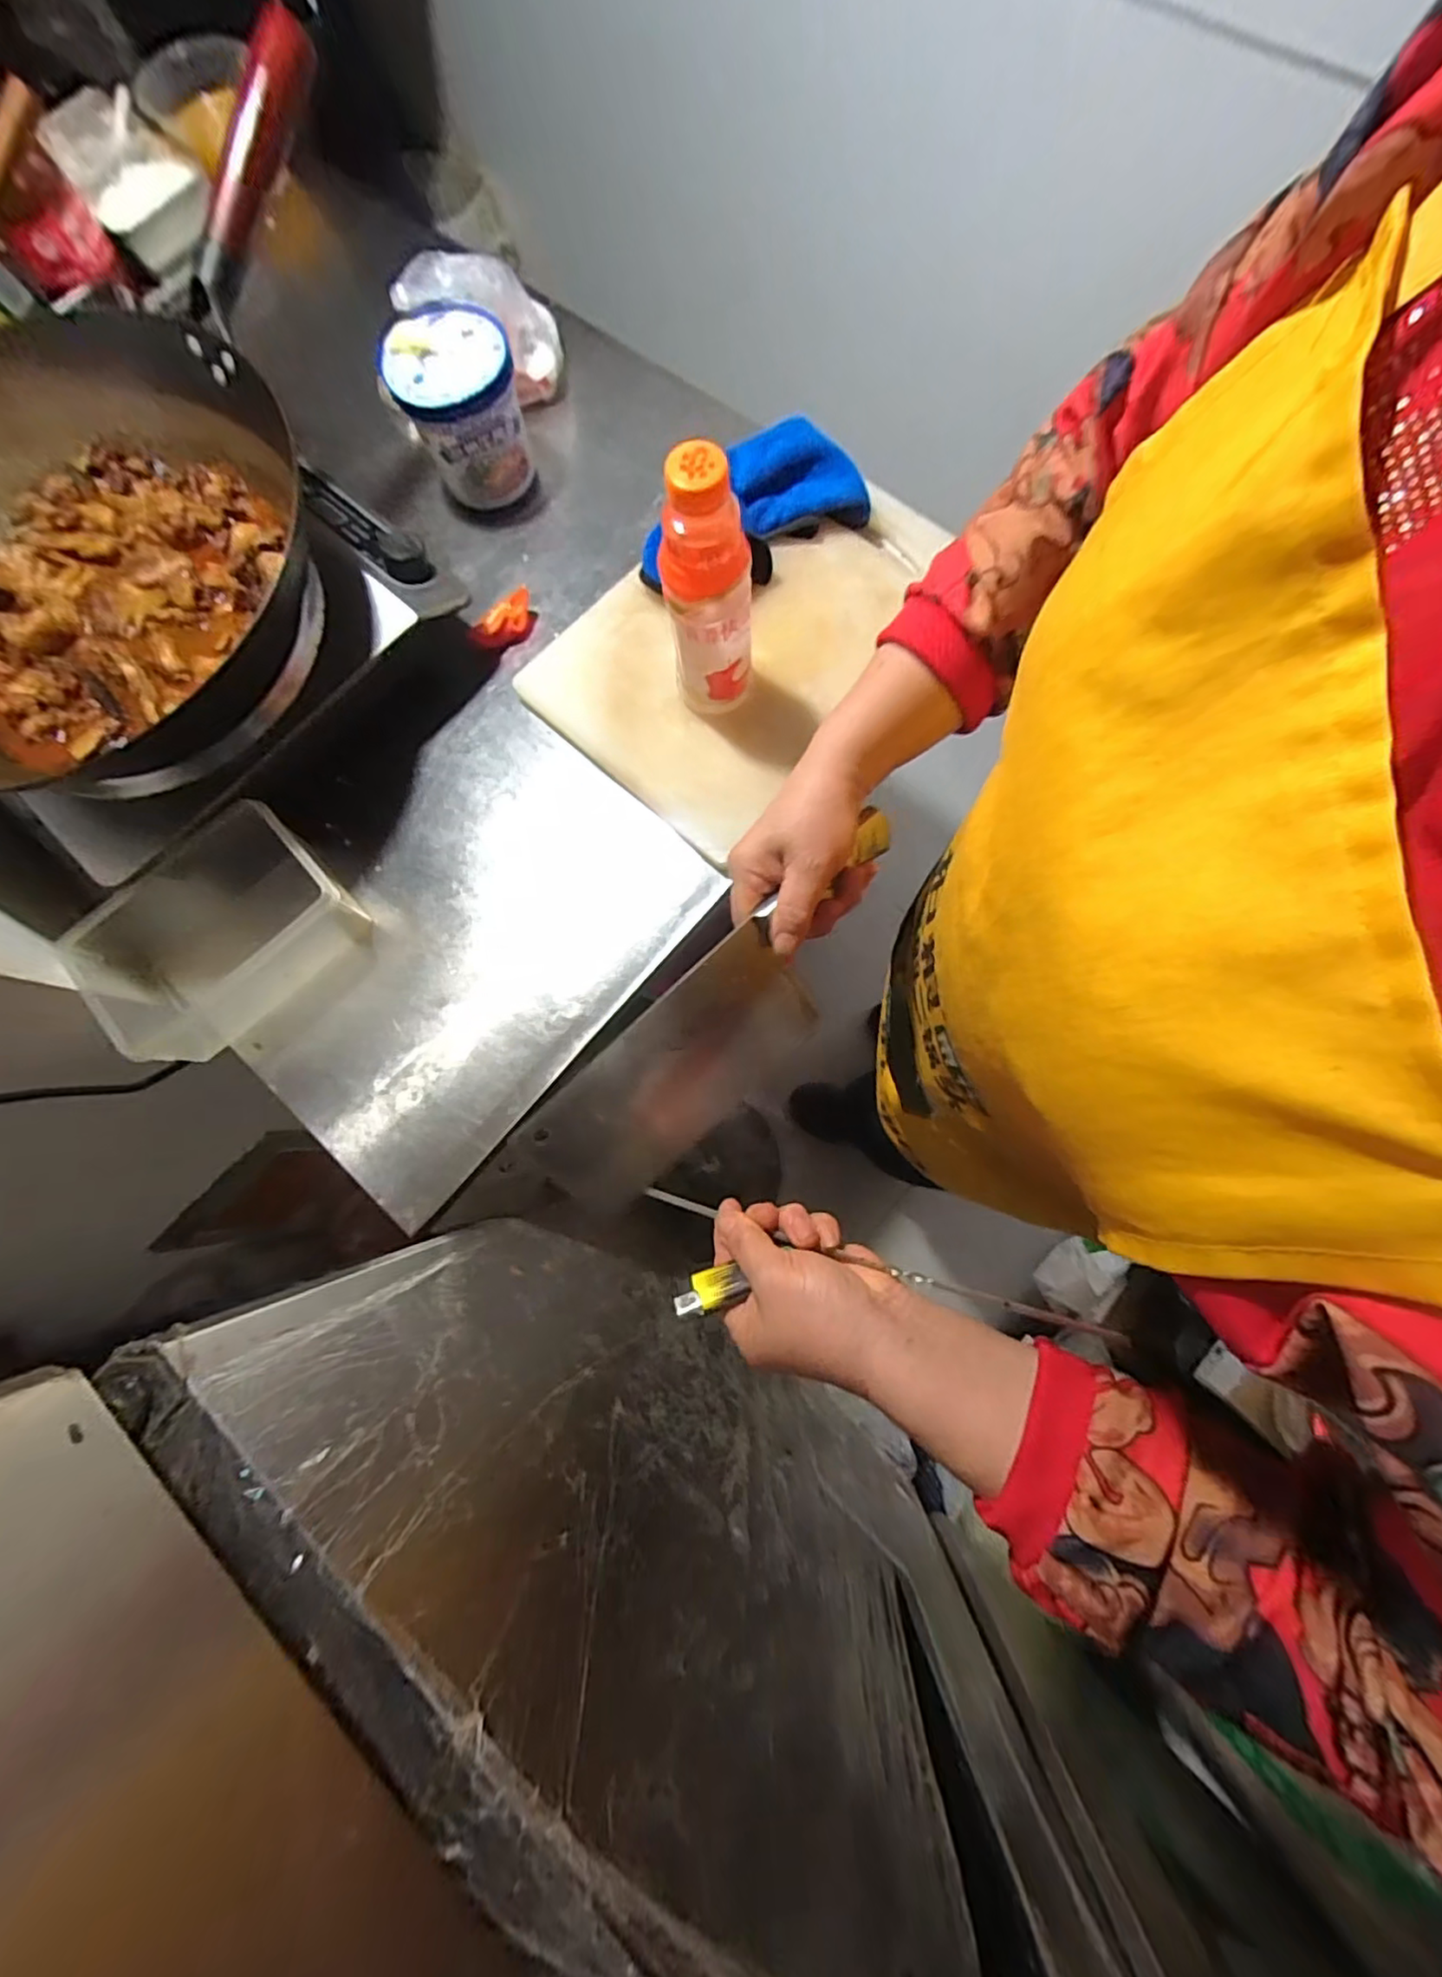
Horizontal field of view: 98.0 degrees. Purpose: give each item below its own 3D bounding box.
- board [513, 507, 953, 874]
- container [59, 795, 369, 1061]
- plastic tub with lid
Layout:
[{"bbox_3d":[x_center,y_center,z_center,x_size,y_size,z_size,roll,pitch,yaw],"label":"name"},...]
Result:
[{"bbox_3d":[0.032,-0.329,0.590,0.371,0.029,0.263,-44,78,-10],"label":"board"},{"bbox_3d":[-0.426,-0.044,0.531,0.208,0.072,0.148,-38,77,-9],"label":"container"},{"bbox_3d":[-0.250,-0.560,0.615,0.109,0.117,0.109,0,74,2],"label":"plastic tub with lid"}]

